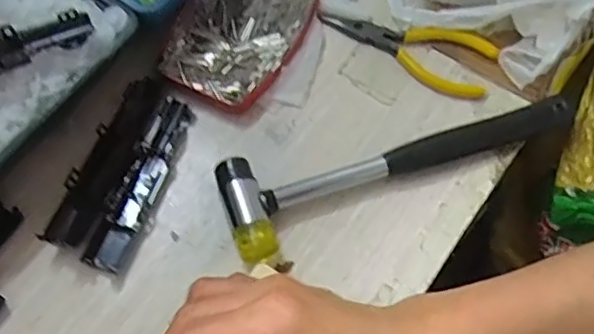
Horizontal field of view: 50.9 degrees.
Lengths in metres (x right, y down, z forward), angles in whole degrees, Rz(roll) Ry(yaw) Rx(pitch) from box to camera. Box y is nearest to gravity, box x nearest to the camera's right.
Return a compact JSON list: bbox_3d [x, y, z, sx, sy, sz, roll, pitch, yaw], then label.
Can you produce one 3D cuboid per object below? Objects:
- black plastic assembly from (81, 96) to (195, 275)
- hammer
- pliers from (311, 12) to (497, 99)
[{"bbox_3d":[-0.094,0.008,0.384,0.024,0.011,0.117,16,63,6],"label":"black plastic assembly"},{"bbox_3d":[0.065,-0.008,0.392,0.229,0.023,0.063,-20,65,-12],"label":"hammer"},{"bbox_3d":[0.074,-0.084,0.435,0.123,0.006,0.043,20,82,13],"label":"pliers"}]

